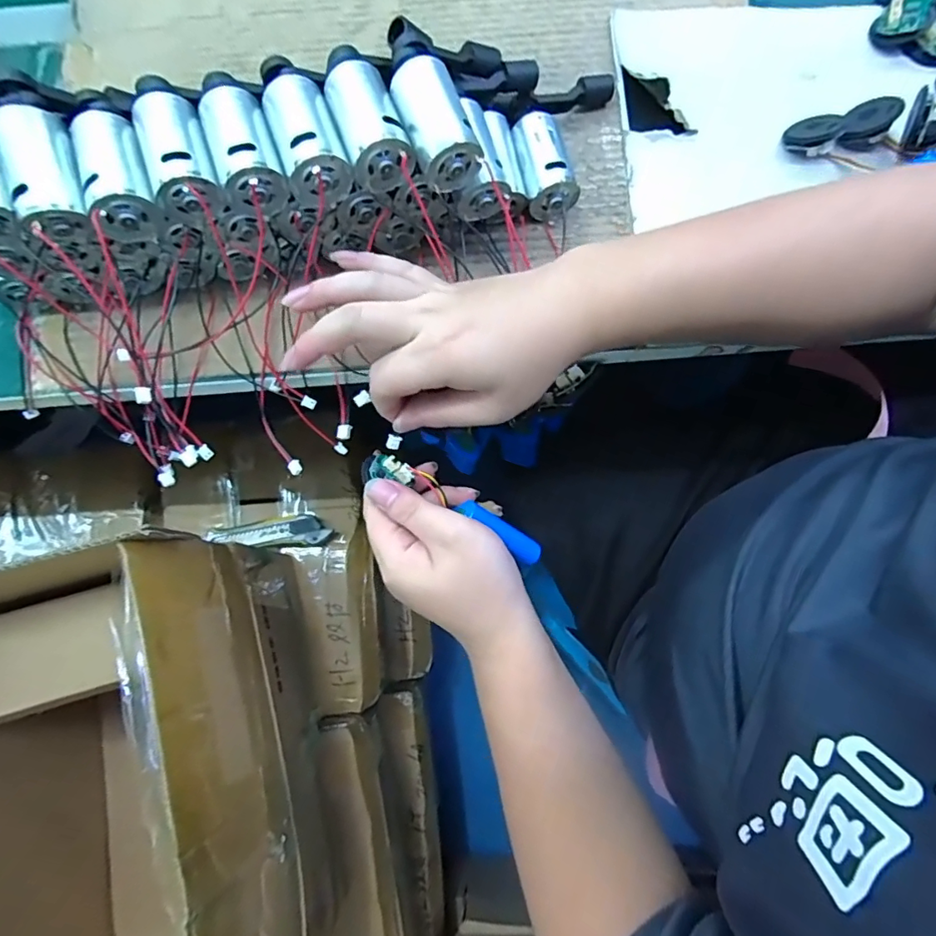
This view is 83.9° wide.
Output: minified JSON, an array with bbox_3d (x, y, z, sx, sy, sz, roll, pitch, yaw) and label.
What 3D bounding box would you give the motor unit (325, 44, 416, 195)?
[{"bbox_3d":[-0.057,-0.201,0.297,0.035,0.027,0.083,-16,78,-2],"label":"motor unit"}]

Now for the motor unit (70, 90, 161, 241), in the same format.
[{"bbox_3d":[-0.197,-0.170,0.290,0.031,0.032,0.088,-20,78,-3],"label":"motor unit"}]

